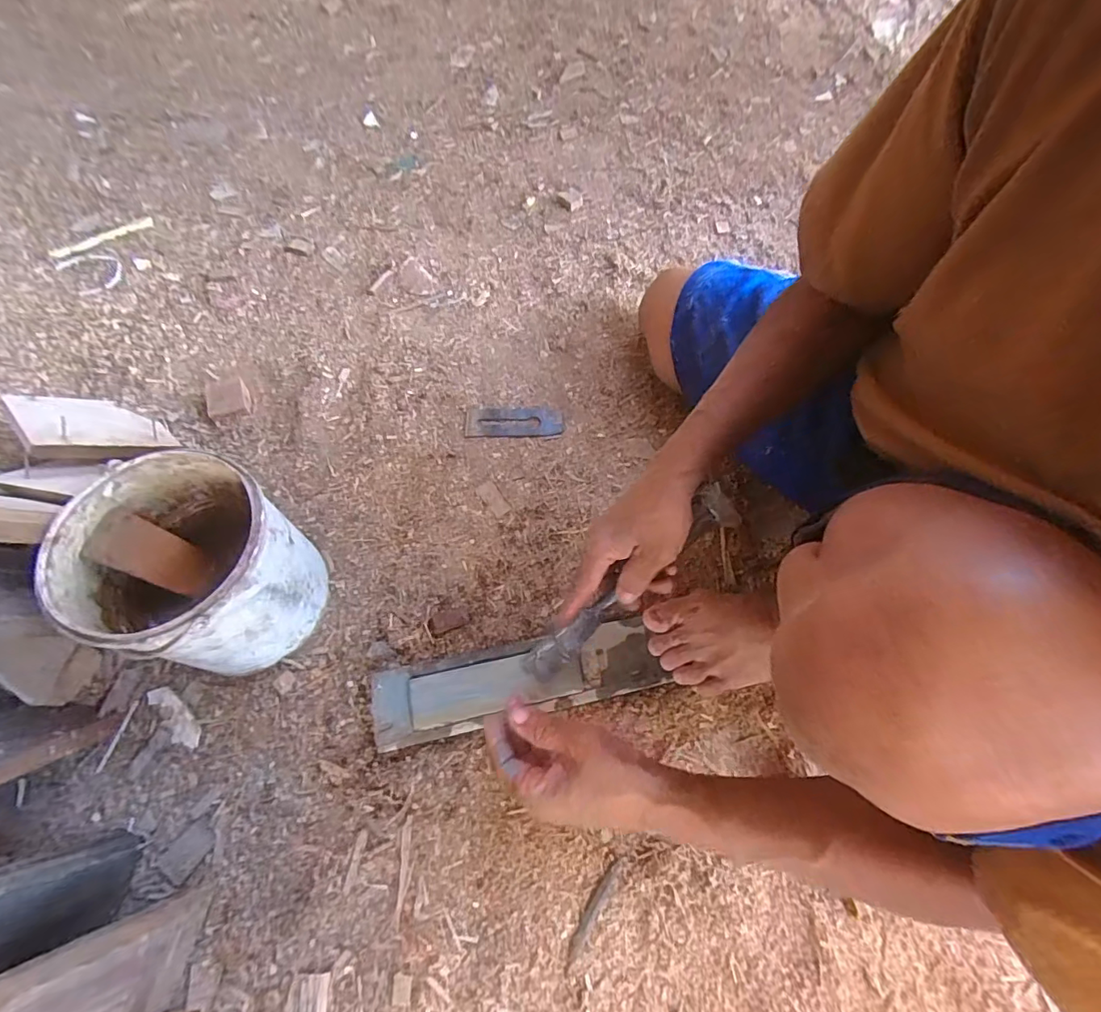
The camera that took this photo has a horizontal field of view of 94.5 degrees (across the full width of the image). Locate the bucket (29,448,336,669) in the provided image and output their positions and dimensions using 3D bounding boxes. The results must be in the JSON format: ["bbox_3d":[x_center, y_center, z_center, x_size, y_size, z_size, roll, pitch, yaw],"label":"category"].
[{"bbox_3d":[-0.349,0.066,0.522,0.176,0.188,0.166,1,69,-3],"label":"bucket"}]

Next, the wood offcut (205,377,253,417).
[{"bbox_3d":[-0.447,-0.150,0.707,0.049,0.024,0.067,-23,69,-12],"label":"wood offcut"}]

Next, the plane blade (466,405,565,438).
[{"bbox_3d":[-0.051,-0.118,0.715,0.134,0.004,0.050,-2,69,-1],"label":"plane blade"}]

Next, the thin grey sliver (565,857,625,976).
[{"bbox_3d":[0.043,0.394,0.492,0.015,0.009,0.105,29,69,10],"label":"thin grey sliver"}]

